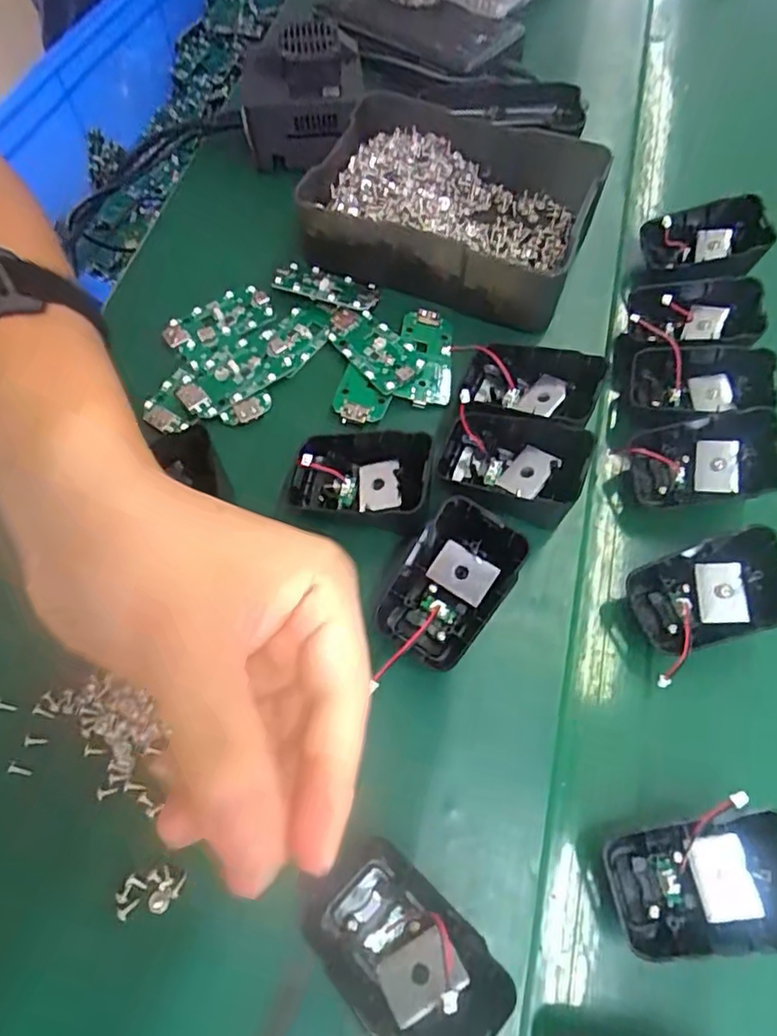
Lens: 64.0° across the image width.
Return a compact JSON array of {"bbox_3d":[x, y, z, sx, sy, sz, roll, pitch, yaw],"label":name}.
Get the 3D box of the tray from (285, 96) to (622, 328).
[{"bbox_3d":[0.038,-0.195,0.383,0.167,0.040,0.127,18,65,11],"label":"tray"}]

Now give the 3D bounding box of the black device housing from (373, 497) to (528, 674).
[{"bbox_3d":[0.026,0.030,0.276,0.048,0.017,0.073,40,102,26],"label":"black device housing"}]

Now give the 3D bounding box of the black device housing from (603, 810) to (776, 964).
[{"bbox_3d":[0.120,0.138,0.233,0.069,0.018,0.042,-22,58,22],"label":"black device housing"}]

